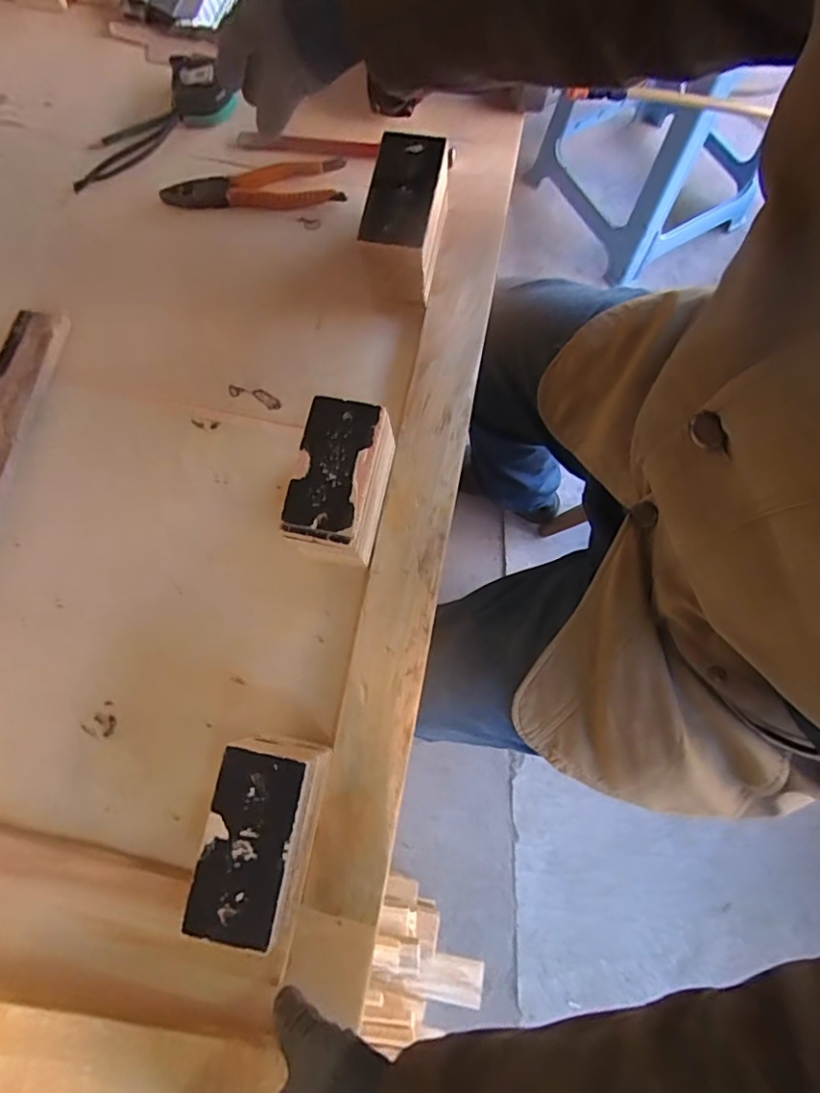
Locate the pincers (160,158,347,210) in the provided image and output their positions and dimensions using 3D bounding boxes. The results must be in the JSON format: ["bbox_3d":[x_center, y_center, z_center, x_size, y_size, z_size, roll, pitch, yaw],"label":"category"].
[{"bbox_3d":[-0.161,-0.371,0.568,0.184,0.020,0.051,-9,77,0],"label":"pincers"}]

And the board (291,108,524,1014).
[{"bbox_3d":[0.012,-0.066,0.493,0.072,0.030,0.819,9,77,4],"label":"board"}]

